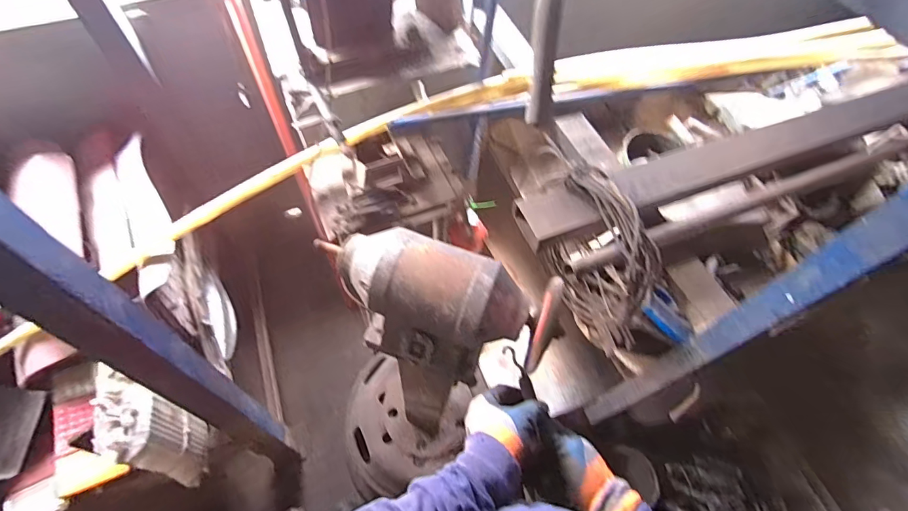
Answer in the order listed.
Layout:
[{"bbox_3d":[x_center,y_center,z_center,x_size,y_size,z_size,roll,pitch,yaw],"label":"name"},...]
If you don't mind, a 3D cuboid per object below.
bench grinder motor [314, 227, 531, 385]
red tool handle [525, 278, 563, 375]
[{"bbox_3d":[-0.034,0.073,0.641,0.272,0.182,0.140,17,61,8],"label":"bench grinder motor"},{"bbox_3d":[0.117,0.089,0.565,0.025,0.013,0.122,17,89,9],"label":"red tool handle"}]

